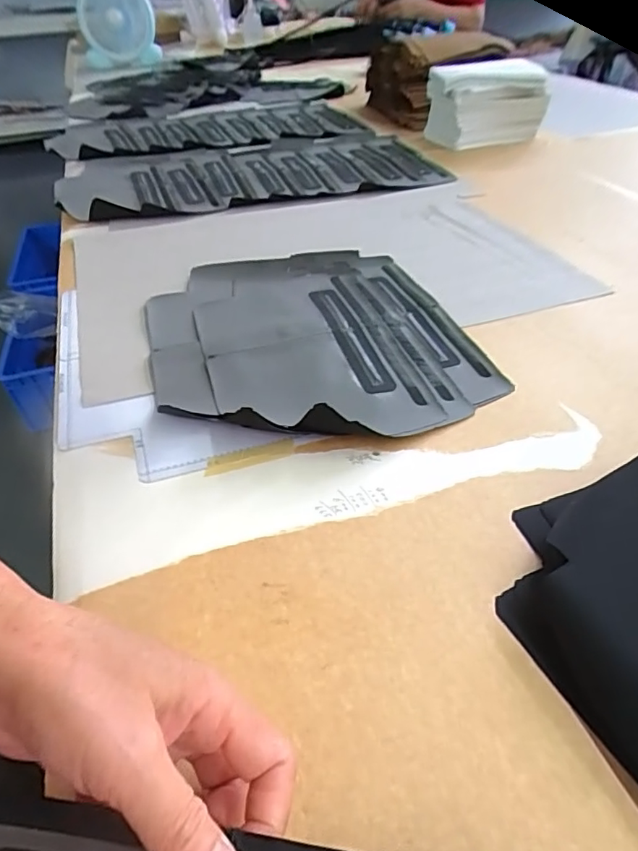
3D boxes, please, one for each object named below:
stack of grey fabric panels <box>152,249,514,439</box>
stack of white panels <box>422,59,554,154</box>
[{"bbox_3d":[-0.012,-0.092,0.508,0.284,0.025,0.307,-13,43,-12],"label":"stack of grey fabric panels"},{"bbox_3d":[0.307,-0.595,0.989,0.196,0.116,0.125,-8,42,-6],"label":"stack of white panels"}]

